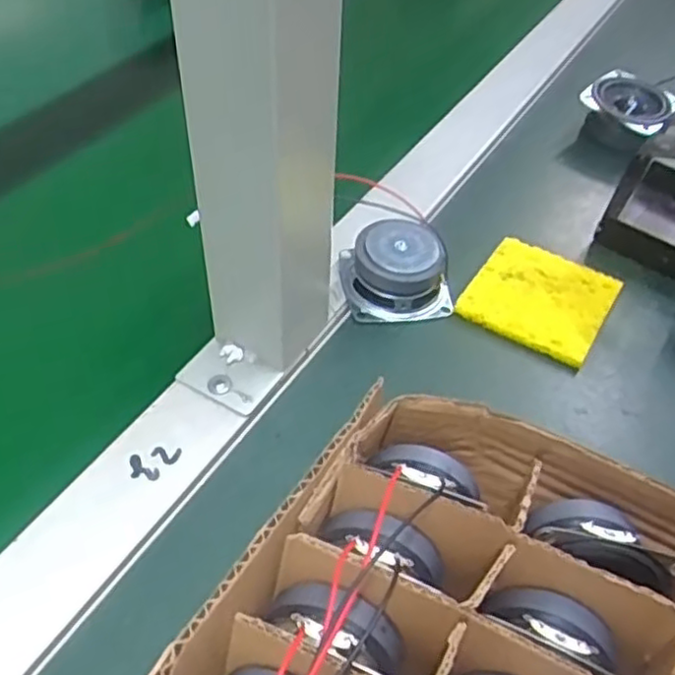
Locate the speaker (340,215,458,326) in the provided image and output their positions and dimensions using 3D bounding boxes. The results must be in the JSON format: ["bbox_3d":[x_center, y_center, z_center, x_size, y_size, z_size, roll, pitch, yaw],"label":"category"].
[{"bbox_3d":[0.030,-0.033,0.348,0.052,0.030,0.044,-3,49,-6],"label":"speaker"}]

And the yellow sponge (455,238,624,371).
[{"bbox_3d":[0.102,-0.020,0.356,0.065,0.011,0.062,26,53,18],"label":"yellow sponge"}]

